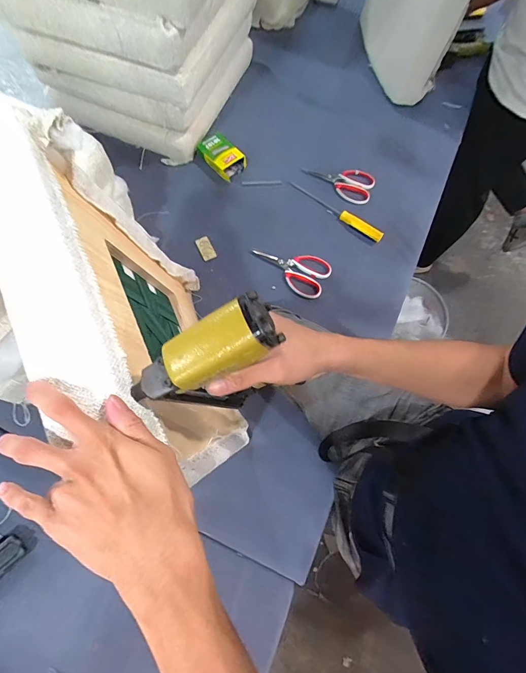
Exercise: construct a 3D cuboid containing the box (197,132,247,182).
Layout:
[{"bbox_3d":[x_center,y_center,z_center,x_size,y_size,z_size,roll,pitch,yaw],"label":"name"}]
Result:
[{"bbox_3d":[-0.107,-0.471,0.903,0.083,0.046,0.128,-42,77,-15],"label":"box"}]

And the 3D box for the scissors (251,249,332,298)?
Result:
[{"bbox_3d":[0.063,-0.165,0.819,0.185,0.011,0.099,26,72,7],"label":"scissors"}]

